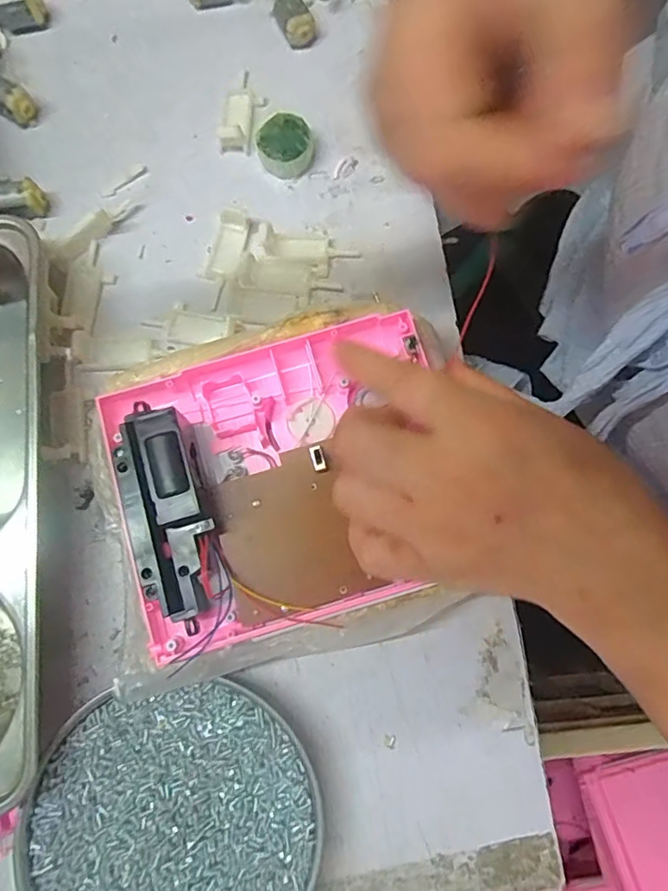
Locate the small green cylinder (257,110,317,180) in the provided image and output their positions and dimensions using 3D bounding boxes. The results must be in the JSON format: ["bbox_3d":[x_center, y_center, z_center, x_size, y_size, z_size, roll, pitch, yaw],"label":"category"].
[{"bbox_3d":[-0.029,-0.180,0.343,0.033,0.018,0.030,0,79,-1],"label":"small green cylinder"}]

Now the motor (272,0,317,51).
[{"bbox_3d":[-0.025,-0.269,0.360,0.017,0.018,0.031,-28,81,-6],"label":"motor"}]

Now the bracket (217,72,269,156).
[{"bbox_3d":[-0.057,-0.209,0.348,0.024,0.017,0.056,15,79,2],"label":"bracket"}]

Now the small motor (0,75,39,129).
[{"bbox_3d":[-0.198,-0.208,0.344,0.031,0.021,0.017,33,80,5],"label":"small motor"}]

